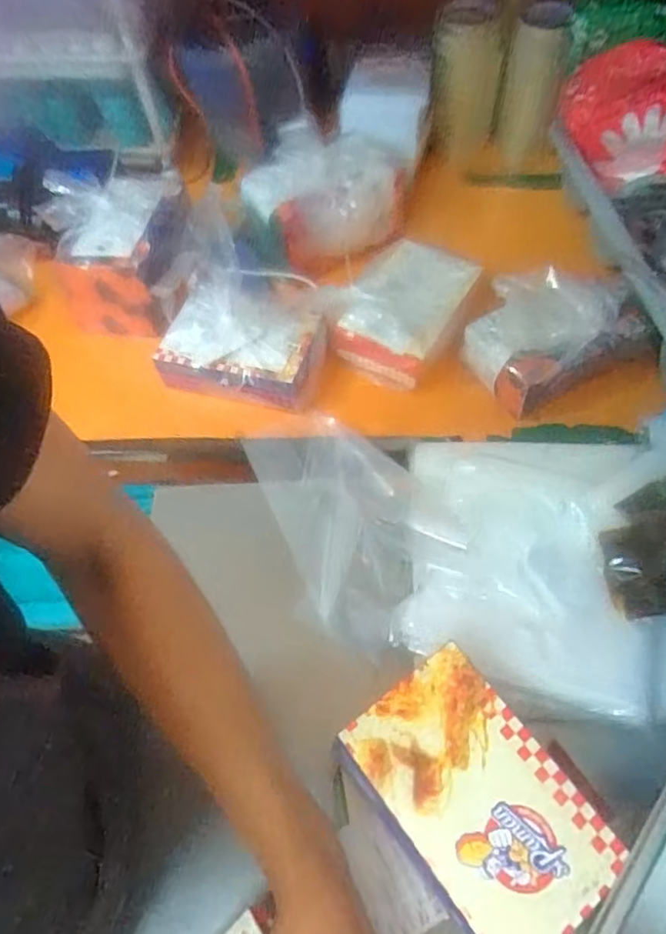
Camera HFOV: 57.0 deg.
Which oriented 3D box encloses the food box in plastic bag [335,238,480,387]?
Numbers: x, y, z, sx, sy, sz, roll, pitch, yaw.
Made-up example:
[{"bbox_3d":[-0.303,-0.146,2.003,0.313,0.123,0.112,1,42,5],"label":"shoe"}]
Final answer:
[{"bbox_3d":[0.090,-0.195,0.736,0.119,0.063,0.183,26,63,18],"label":"food box in plastic bag"}]

